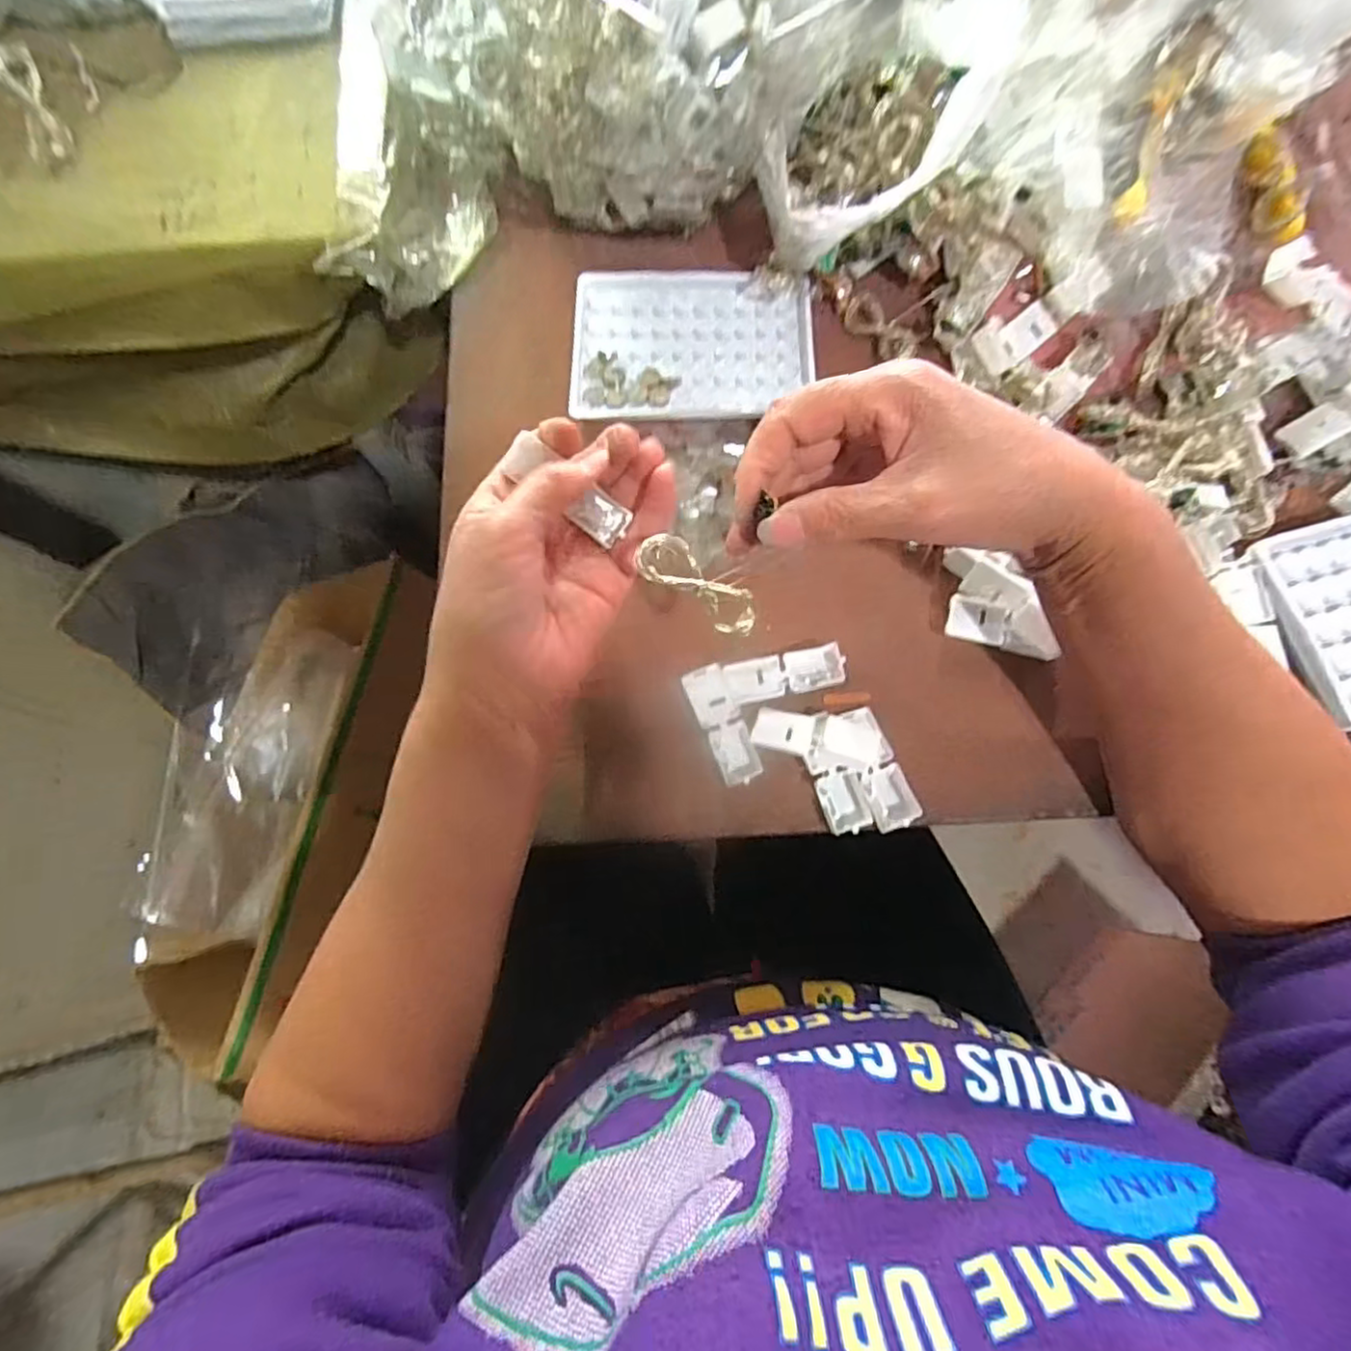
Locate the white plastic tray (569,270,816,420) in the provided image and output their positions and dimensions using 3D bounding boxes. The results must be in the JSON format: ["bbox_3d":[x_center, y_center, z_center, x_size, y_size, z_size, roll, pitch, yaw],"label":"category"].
[{"bbox_3d":[0.009,-0.185,0.375,0.130,0.012,0.096,0,75,1],"label":"white plastic tray"}]

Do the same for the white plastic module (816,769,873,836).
[{"bbox_3d":[0.077,0.057,0.305,0.020,0.012,0.026,-16,75,-3],"label":"white plastic module"}]

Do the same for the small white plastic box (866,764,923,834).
[{"bbox_3d":[0.096,0.055,0.304,0.019,0.018,0.027,-13,75,-2],"label":"small white plastic box"}]

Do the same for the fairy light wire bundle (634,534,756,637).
[{"bbox_3d":[0.010,-0.035,0.259,0.051,0.010,0.019,35,79,10],"label":"fairy light wire bundle"}]

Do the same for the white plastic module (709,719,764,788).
[{"bbox_3d":[0.028,0.036,0.311,0.017,0.013,0.027,-18,75,-3],"label":"white plastic module"}]

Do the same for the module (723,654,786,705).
[{"bbox_3d":[0.038,0.002,0.321,0.027,0.007,0.021,-13,78,-2],"label":"module"}]

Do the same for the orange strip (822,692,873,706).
[{"bbox_3d":[0.082,0.011,0.323,0.023,0.004,0.006,-3,78,1],"label":"orange strip"}]

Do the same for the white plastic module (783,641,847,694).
[{"bbox_3d":[0.065,-0.003,0.321,0.028,0.014,0.020,-13,75,-2],"label":"white plastic module"}]

